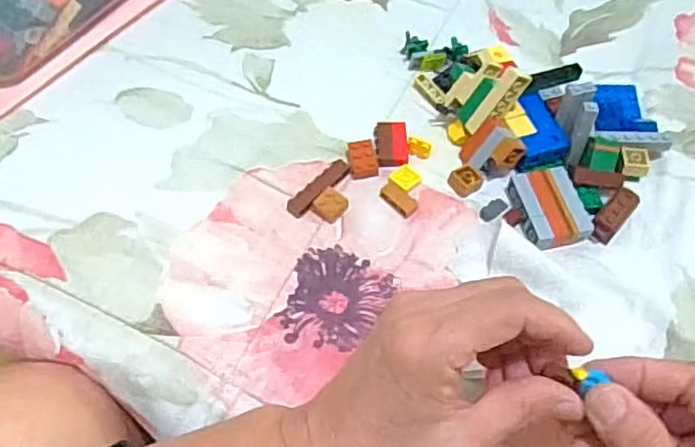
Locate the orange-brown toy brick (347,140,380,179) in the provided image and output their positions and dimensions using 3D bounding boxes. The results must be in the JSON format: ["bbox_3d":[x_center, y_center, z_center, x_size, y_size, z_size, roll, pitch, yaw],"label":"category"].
[{"bbox_3d":[0.010,-0.043,0.441,0.018,0.004,0.028,-8,63,-4],"label":"orange-brown toy brick"}]

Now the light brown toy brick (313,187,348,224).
[{"bbox_3d":[-0.011,-0.012,0.423,0.018,0.007,0.019,35,68,16],"label":"light brown toy brick"}]

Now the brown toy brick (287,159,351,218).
[{"bbox_3d":[-0.018,-0.023,0.427,0.049,0.007,0.013,-41,70,-19],"label":"brown toy brick"}]

